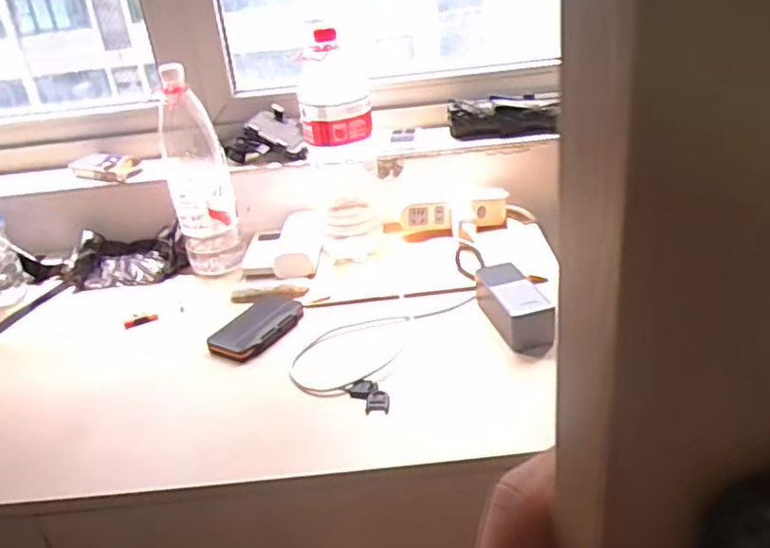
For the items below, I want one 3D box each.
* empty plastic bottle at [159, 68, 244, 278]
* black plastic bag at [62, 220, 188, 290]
[{"bbox_3d":[-0.291,-0.151,1.015,0.089,0.290,0.077,-5,28,4],"label":"empty plastic bottle"},{"bbox_3d":[-0.438,-0.029,1.097,0.197,0.062,0.141,-17,29,-18],"label":"black plastic bag"}]

